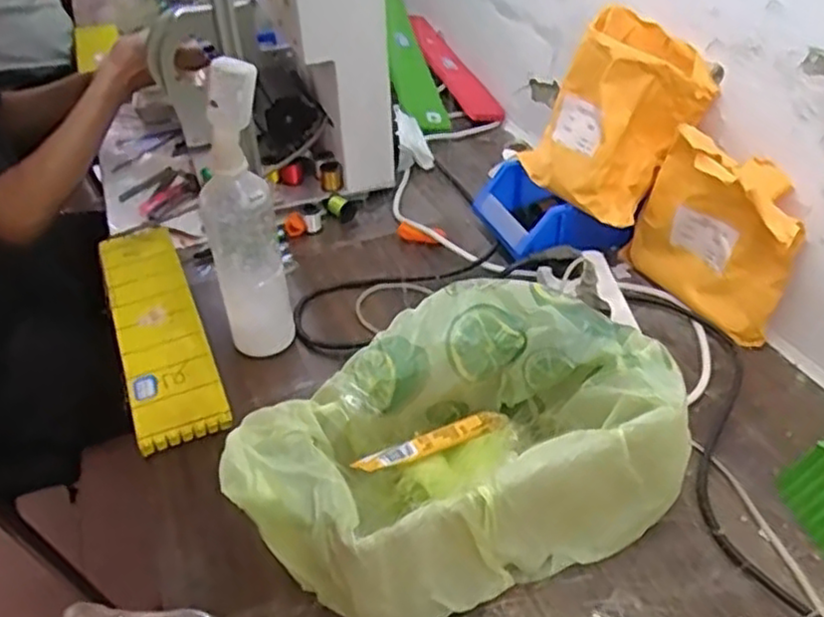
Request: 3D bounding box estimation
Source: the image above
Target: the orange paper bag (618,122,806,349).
[{"bbox_3d":[0.298,-0.076,0.698,0.050,0.156,0.179,-17,41,-16],"label":"orange paper bag"}]

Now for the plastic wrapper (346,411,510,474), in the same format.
[{"bbox_3d":[0.017,0.098,0.526,0.132,0.012,0.017,-12,37,-37],"label":"plastic wrapper"}]

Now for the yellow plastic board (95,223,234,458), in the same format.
[{"bbox_3d":[-0.275,0.009,0.756,0.083,0.024,0.369,-18,41,-18],"label":"yellow plastic board"}]

